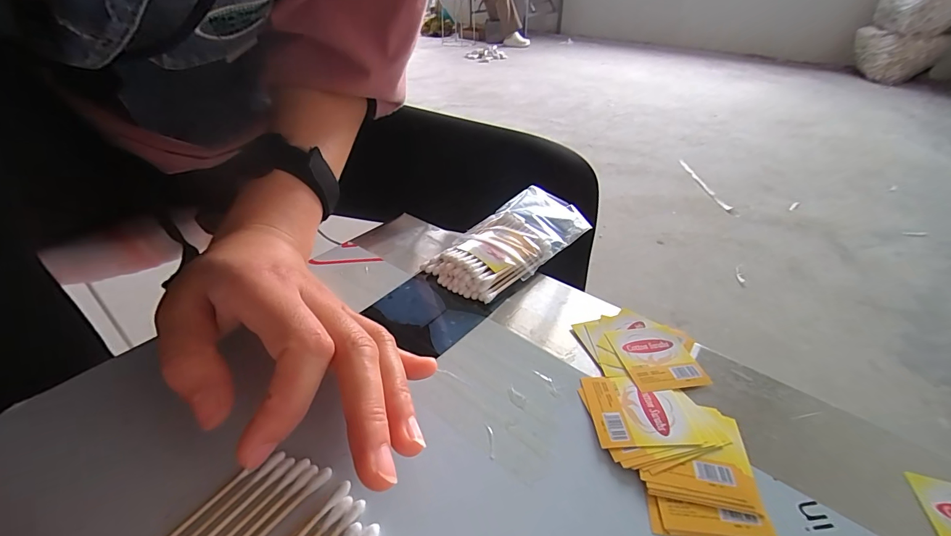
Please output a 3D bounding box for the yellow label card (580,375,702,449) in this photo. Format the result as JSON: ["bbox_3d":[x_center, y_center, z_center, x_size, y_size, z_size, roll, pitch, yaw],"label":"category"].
[{"bbox_3d":[0.076,0.066,0.190,0.043,0.004,0.039,-2,32,0],"label":"yellow label card"}]

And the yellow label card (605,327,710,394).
[{"bbox_3d":[0.097,0.048,0.217,0.039,0.004,0.042,-6,38,-9],"label":"yellow label card"}]

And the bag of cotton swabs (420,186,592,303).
[{"bbox_3d":[0.029,-0.022,0.296,0.061,0.019,0.134,30,46,32],"label":"bag of cotton swabs"}]

